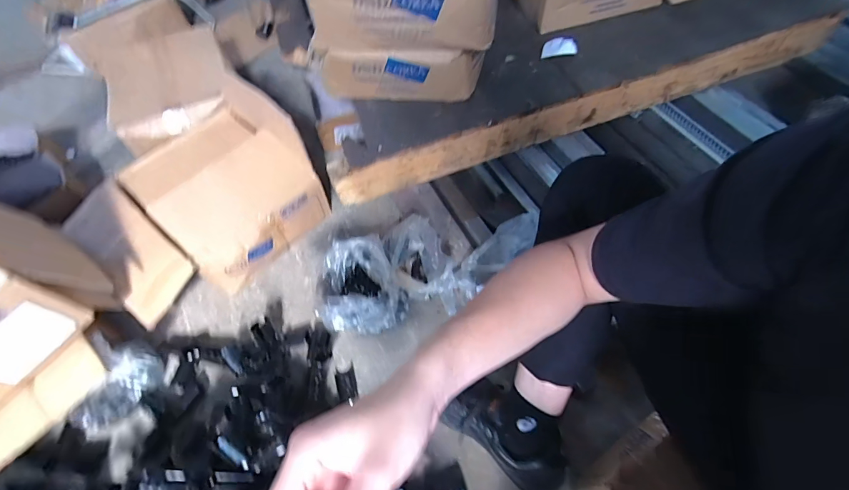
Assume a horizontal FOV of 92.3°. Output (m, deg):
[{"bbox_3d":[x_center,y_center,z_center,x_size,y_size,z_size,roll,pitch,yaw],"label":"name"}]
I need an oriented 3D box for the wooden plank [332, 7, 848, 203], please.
[{"bbox_3d":[0.419,-0.314,0.895,1.233,0.108,0.030,-20,59,-10],"label":"wooden plank"}]

